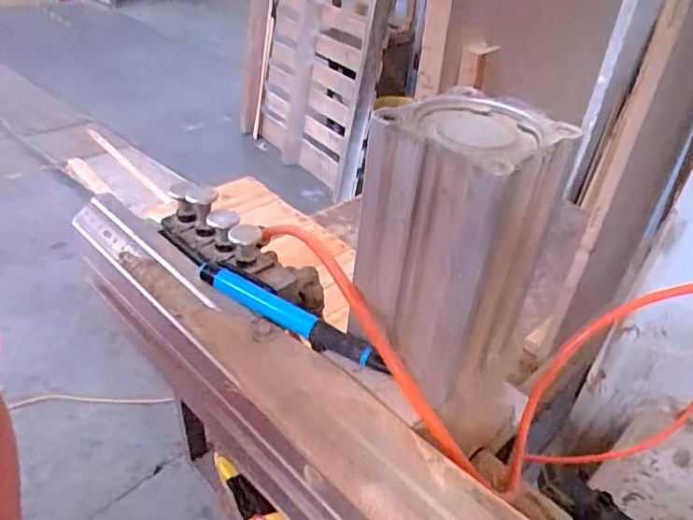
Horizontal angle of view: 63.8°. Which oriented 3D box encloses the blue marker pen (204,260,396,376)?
[{"bbox_3d":[-0.031,0.028,0.291,0.117,0.013,0.012,23,40,23],"label":"blue marker pen"}]

